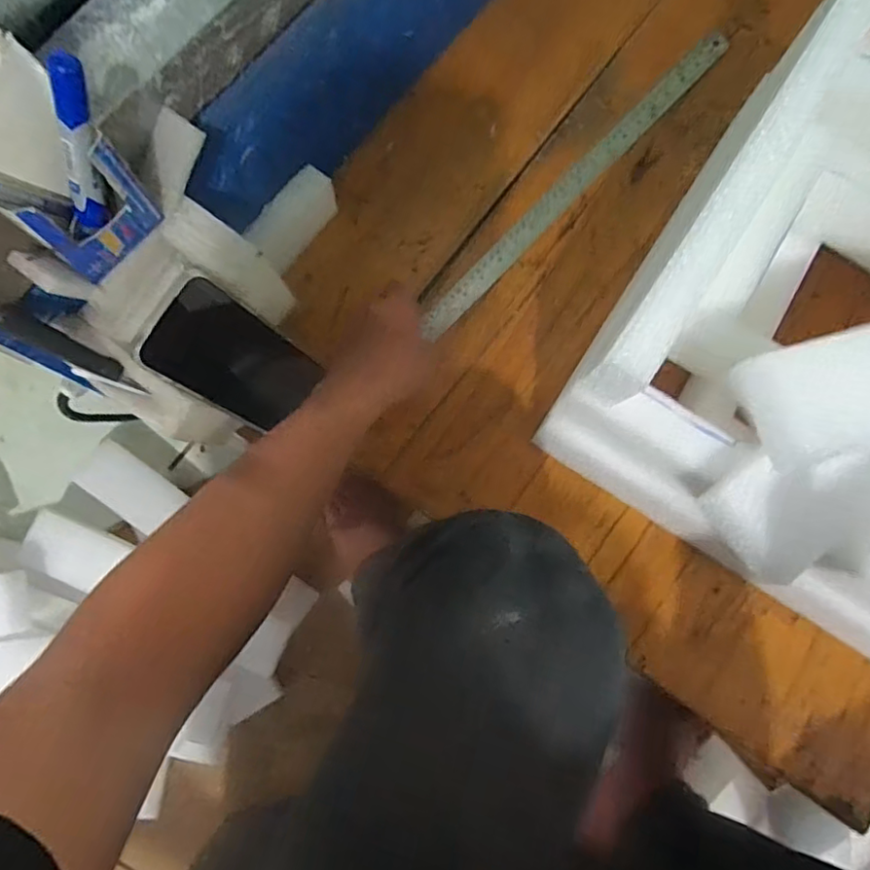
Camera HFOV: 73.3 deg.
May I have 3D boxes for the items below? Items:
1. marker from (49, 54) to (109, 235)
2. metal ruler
[{"bbox_3d":[-0.199,-0.158,0.329,0.013,0.102,0.017,38,52,6],"label":"marker"},{"bbox_3d":[0.154,-0.274,0.622,0.028,0.007,0.467,44,82,3],"label":"metal ruler"}]

